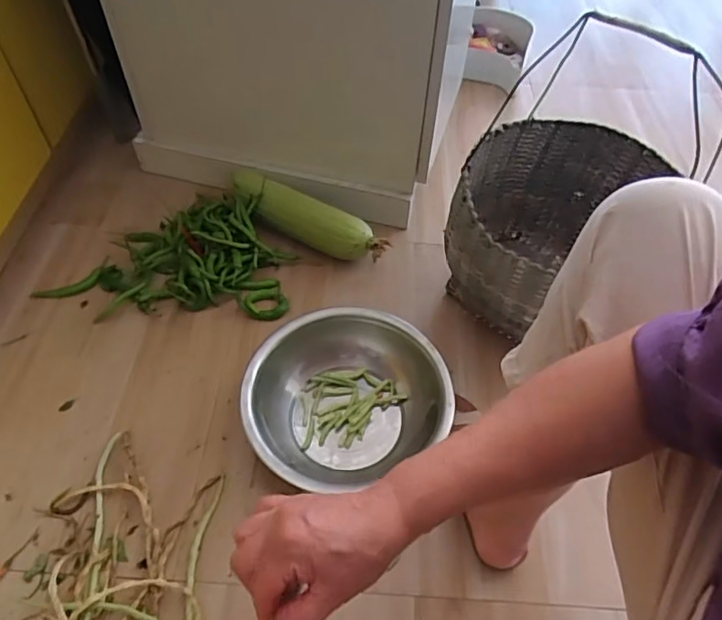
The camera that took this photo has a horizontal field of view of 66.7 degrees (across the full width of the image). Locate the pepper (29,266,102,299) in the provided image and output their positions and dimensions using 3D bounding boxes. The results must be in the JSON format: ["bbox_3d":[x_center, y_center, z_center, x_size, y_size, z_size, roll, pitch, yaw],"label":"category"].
[{"bbox_3d":[-0.507,-0.037,0.955,0.118,0.019,0.036,-23,56,-20],"label":"pepper"}]

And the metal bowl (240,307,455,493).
[{"bbox_3d":[-0.024,0.118,0.778,0.275,0.082,0.237,-18,55,-17],"label":"metal bowl"}]

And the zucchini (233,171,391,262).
[{"bbox_3d":[-0.098,-0.158,0.992,0.311,0.079,0.075,28,56,19],"label":"zucchini"}]

